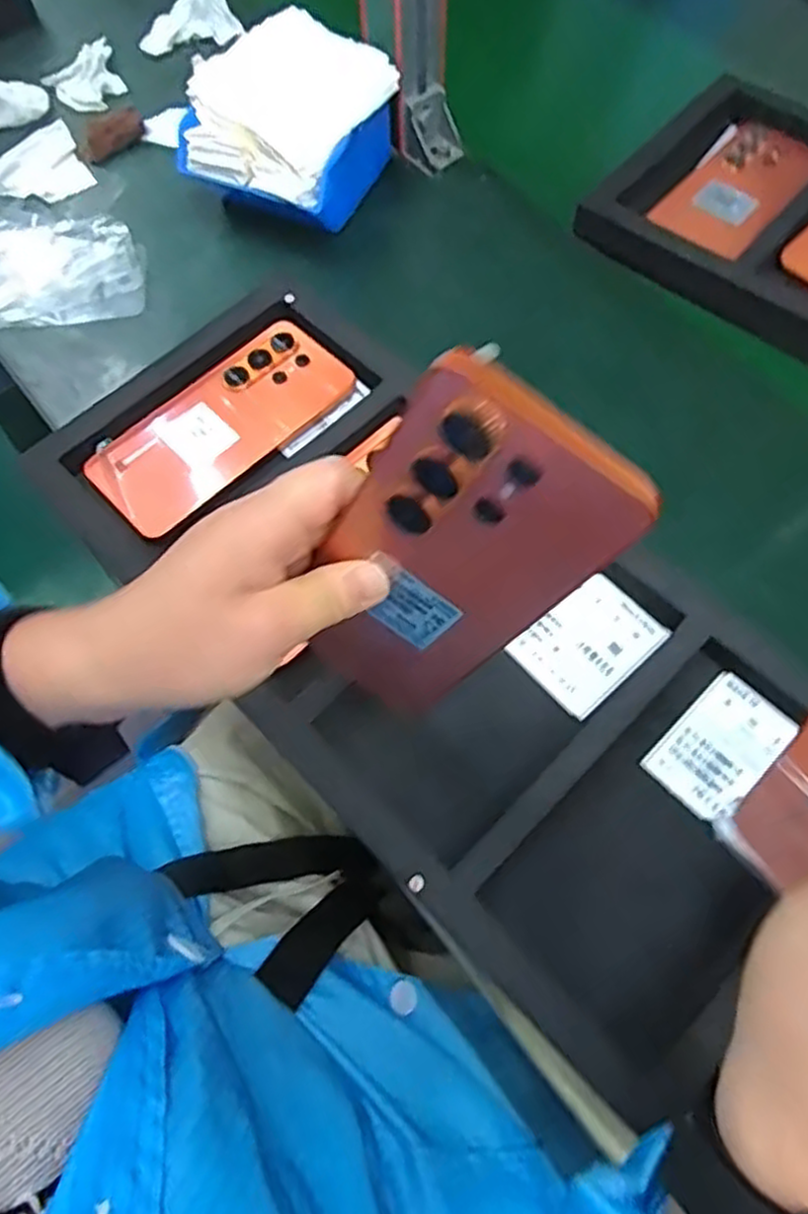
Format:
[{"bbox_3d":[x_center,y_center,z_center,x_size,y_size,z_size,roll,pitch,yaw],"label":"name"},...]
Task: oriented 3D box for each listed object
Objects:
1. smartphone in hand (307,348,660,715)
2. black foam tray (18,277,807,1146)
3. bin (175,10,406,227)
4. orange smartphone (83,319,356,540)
[{"bbox_3d":[0.010,-0.010,0.263,0.075,0.166,0.011,35,54,-5],"label":"smartphone in hand"},{"bbox_3d":[0.006,0.004,0.412,0.211,0.032,0.488,-42,72,-15],"label":"black foam tray"},{"bbox_3d":[-0.088,-0.352,0.542,0.139,0.084,0.130,26,69,12],"label":"bin"},{"bbox_3d":[-0.118,-0.119,0.474,0.171,0.007,0.065,-41,91,-10],"label":"orange smartphone"}]

